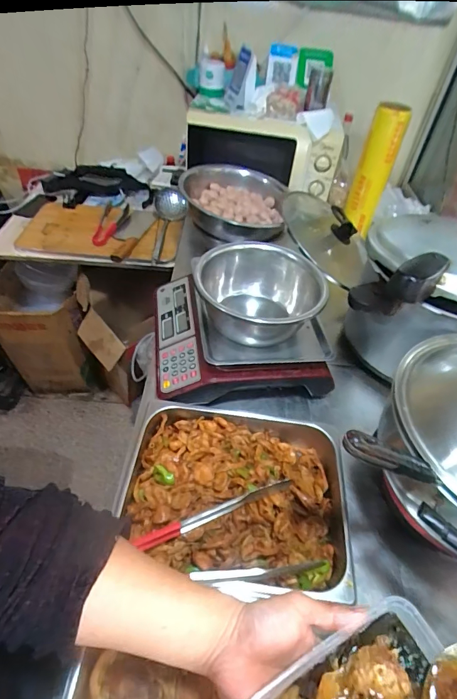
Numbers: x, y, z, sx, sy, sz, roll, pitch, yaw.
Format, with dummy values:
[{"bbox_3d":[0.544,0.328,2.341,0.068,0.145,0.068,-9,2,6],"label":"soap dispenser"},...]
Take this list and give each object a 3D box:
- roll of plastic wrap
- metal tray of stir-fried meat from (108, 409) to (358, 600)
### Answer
[{"bbox_3d":[0.403,-0.489,1.066,0.095,0.325,0.086,22,48,14],"label":"roll of plastic wrap"},{"bbox_3d":[0.014,0.212,0.565,0.327,0.059,0.256,5,46,-1],"label":"metal tray of stir-fried meat"}]

